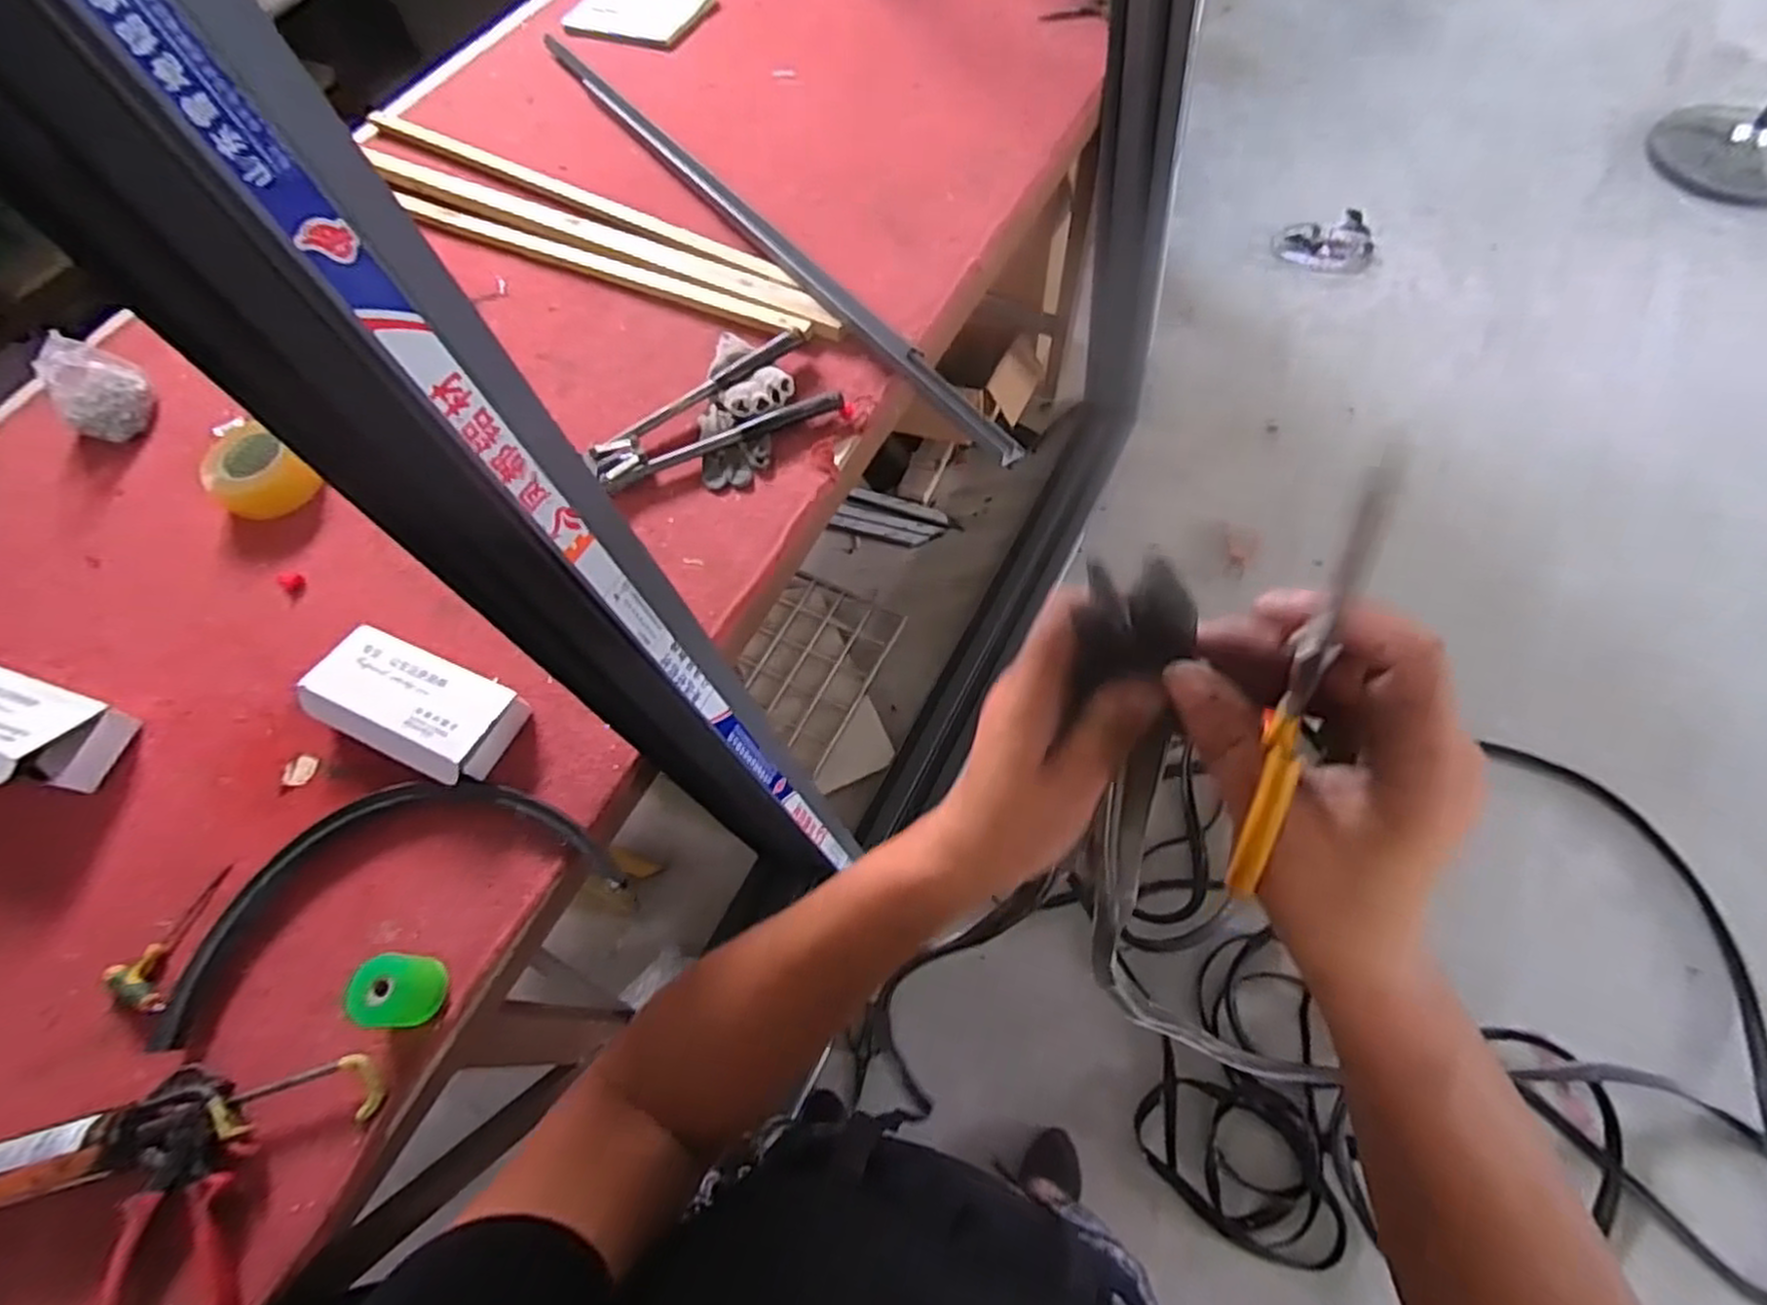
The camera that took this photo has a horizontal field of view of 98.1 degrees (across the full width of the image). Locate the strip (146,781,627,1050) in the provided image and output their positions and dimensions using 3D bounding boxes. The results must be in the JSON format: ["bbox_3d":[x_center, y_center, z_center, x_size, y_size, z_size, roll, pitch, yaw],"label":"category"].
[{"bbox_3d":[-0.484,0.210,0.754,0.421,0.039,0.193,-20,65,-6],"label":"strip"}]

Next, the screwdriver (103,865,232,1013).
[{"bbox_3d":[-0.700,0.280,0.760,0.062,0.019,0.134,8,49,8],"label":"screwdriver"}]

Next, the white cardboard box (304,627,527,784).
[{"bbox_3d":[-0.502,0.062,0.833,0.223,0.064,0.115,20,67,13],"label":"white cardboard box"}]

